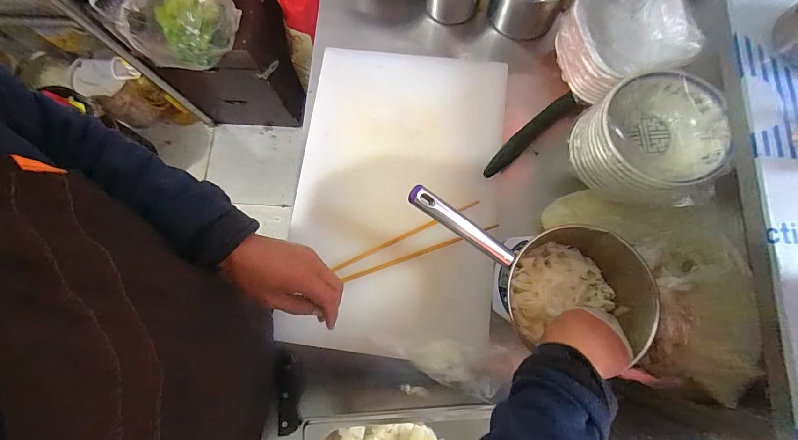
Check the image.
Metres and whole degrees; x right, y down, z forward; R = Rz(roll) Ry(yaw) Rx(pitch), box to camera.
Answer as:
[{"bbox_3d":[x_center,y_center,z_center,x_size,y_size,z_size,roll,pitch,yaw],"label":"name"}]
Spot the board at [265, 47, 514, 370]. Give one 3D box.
[{"bbox_3d":[-0.006,-0.052,0.609,0.346,0.042,0.549,7,78,3],"label":"board"}]

